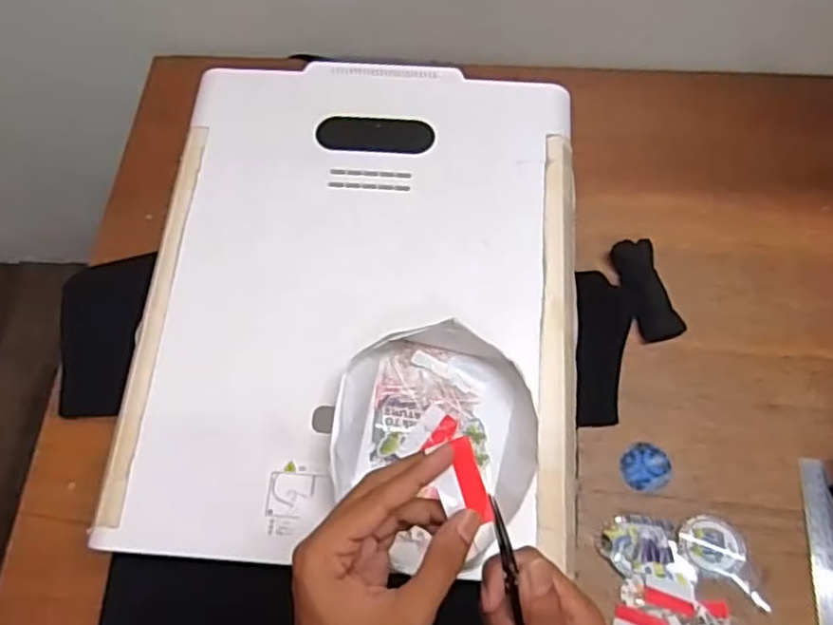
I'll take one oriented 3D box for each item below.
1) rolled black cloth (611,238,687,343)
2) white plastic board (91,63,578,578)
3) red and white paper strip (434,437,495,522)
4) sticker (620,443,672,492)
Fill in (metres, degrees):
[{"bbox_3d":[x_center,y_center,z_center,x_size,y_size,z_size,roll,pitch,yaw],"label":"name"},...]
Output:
[{"bbox_3d":[0.271,-0.027,0.796,0.055,0.016,0.124,-15,68,-6],"label":"rolled black cloth"},{"bbox_3d":[-0.053,-0.029,0.640,0.403,0.025,0.496,3,67,2],"label":"white plastic board"},{"bbox_3d":[0.025,0.096,0.374,0.025,0.004,0.046,-16,80,-3],"label":"red and white paper strip"},{"bbox_3d":[0.250,0.168,0.733,0.053,0.005,0.050,0,74,1],"label":"sticker"}]

